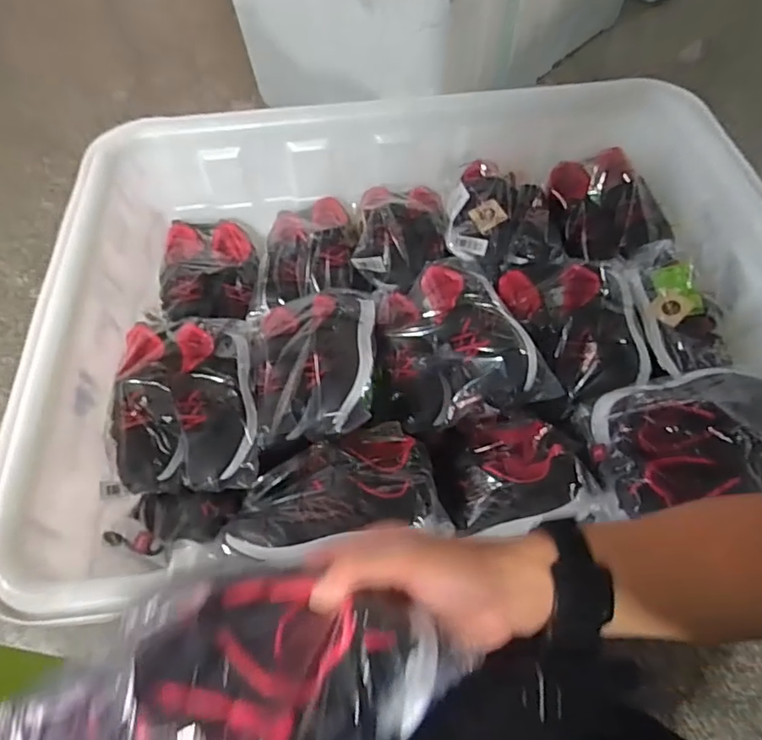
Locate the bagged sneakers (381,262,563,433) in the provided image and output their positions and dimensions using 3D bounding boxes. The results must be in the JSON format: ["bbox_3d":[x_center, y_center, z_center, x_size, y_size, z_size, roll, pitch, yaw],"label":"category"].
[{"bbox_3d":[0.100,-0.042,0.758,0.210,0.081,0.240,-6,57,-3],"label":"bagged sneakers"}]

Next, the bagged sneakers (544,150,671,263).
[{"bbox_3d":[0.350,-0.262,0.879,0.156,0.061,0.193,-10,57,-5],"label":"bagged sneakers"}]

